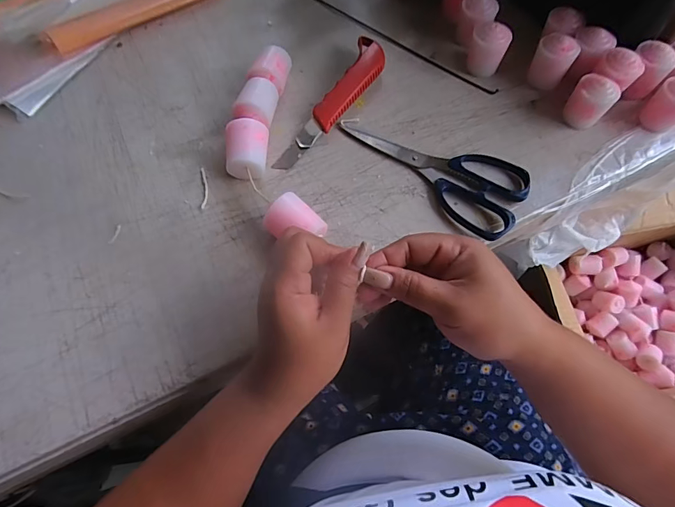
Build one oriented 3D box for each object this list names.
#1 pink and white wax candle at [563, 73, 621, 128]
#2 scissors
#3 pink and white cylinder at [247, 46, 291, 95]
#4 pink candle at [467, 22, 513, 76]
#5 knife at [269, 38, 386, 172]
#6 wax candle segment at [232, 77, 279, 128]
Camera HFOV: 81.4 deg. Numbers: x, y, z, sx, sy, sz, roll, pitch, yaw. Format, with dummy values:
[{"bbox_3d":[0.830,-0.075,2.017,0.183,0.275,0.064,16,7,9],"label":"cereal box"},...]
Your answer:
[{"bbox_3d":[0.243,-0.145,0.381,0.036,0.043,0.032,35,70,14],"label":"pink and white wax candle"},{"bbox_3d":[0.087,-0.082,0.370,0.178,0.010,0.078,30,69,12],"label":"scissors"},{"bbox_3d":[-0.065,-0.184,0.402,0.032,0.034,0.050,15,67,6],"label":"pink and white cylinder"},{"bbox_3d":[0.156,-0.212,0.410,0.036,0.046,0.029,22,68,9],"label":"pink candle"},{"bbox_3d":[-0.001,-0.149,0.394,0.037,0.018,0.173,27,69,11],"label":"knife"},{"bbox_3d":[-0.077,-0.141,0.383,0.032,0.033,0.048,9,67,3],"label":"wax candle segment"}]

